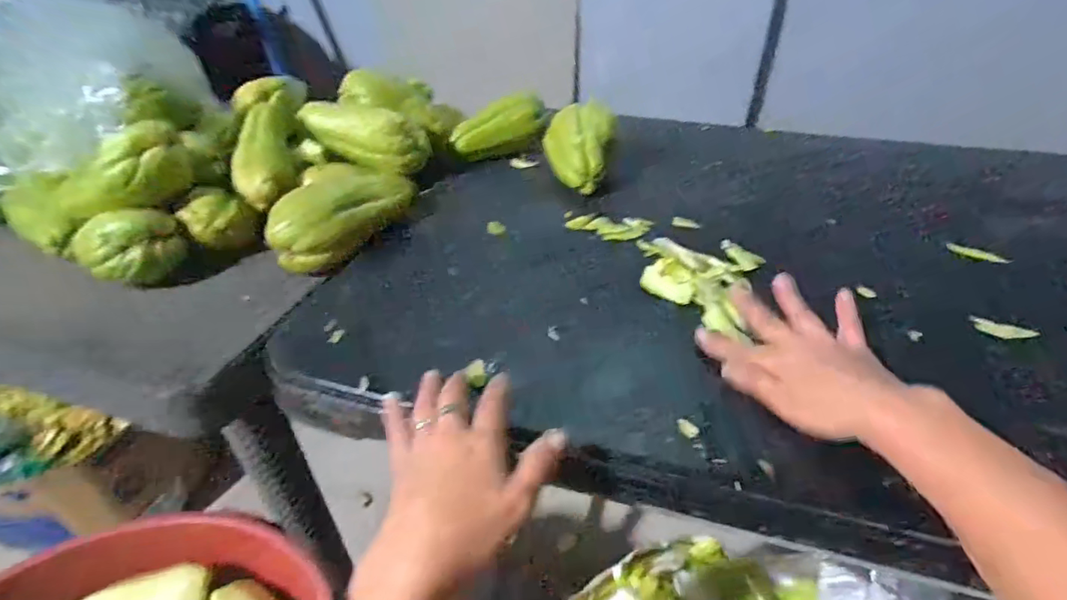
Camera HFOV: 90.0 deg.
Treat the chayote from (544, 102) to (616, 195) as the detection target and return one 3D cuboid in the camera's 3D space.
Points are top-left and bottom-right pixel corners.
[{"bbox_3d":[0.061,-0.194,0.703,0.094,0.095,0.110,1,36,5],"label":"chayote"}]

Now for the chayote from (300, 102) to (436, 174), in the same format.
[{"bbox_3d":[-0.219,-0.217,0.690,0.163,0.066,0.059,17,37,-3],"label":"chayote"}]

